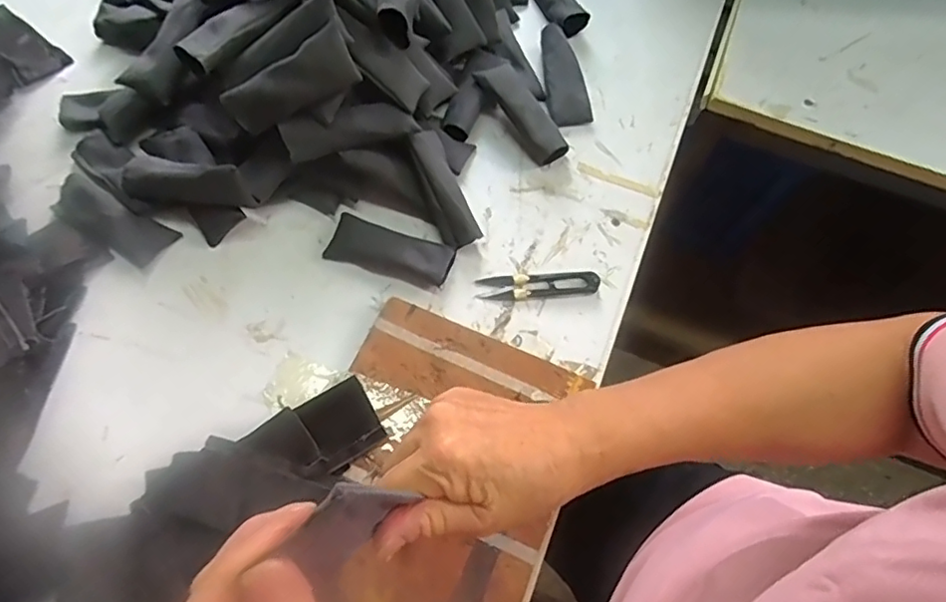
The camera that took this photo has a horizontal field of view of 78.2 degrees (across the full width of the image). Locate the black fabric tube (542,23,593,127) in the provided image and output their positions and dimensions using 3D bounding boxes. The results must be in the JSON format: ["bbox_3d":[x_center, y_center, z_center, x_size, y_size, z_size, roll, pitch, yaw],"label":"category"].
[{"bbox_3d":[0.087,-0.218,0.565,0.042,0.021,0.111,-8,66,-7],"label":"black fabric tube"}]

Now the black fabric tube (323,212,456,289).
[{"bbox_3d":[-0.068,-0.043,0.484,0.103,0.018,0.040,17,66,5],"label":"black fabric tube"}]

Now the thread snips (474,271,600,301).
[{"bbox_3d":[0.055,-0.014,0.485,0.100,0.010,0.024,-3,66,-4],"label":"thread snips"}]

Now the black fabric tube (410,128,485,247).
[{"bbox_3d":[-0.024,-0.094,0.489,0.031,0.026,0.099,-22,91,-12],"label":"black fabric tube"}]

